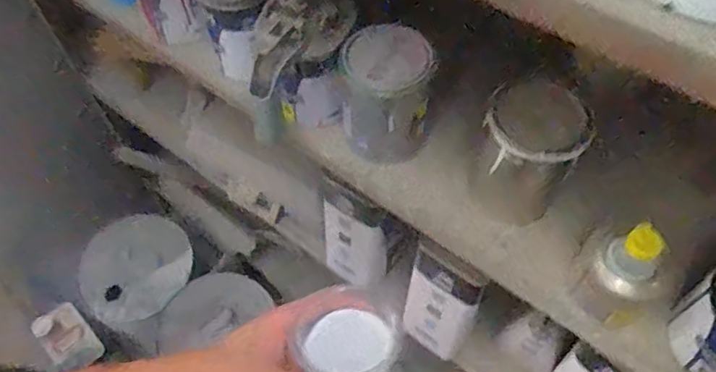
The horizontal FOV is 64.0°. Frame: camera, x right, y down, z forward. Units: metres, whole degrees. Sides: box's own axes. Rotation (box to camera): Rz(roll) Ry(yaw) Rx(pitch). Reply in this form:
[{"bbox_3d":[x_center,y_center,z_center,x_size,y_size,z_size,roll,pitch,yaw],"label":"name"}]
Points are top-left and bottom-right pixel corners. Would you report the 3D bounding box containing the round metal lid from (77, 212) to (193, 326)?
[{"bbox_3d":[-0.516,0.191,1.333,0.215,0.038,0.256,43,82,-10],"label":"round metal lid"}]

